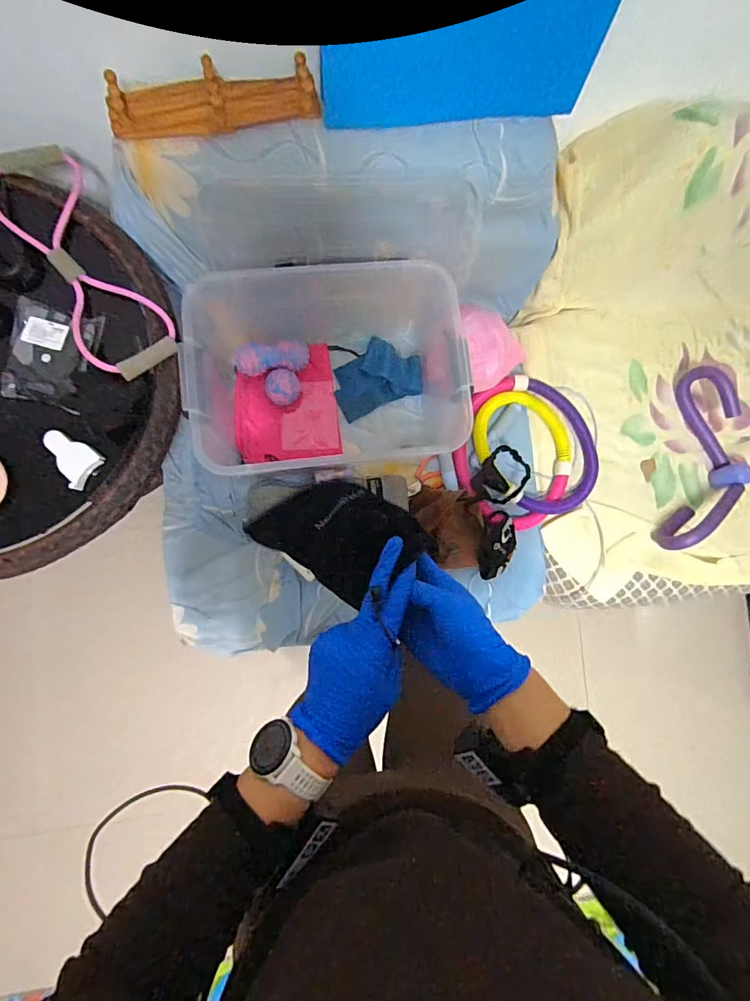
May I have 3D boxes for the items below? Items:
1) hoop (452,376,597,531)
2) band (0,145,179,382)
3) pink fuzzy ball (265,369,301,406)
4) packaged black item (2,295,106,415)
[{"bbox_3d":[0.319,-0.104,0.987,0.308,0.045,0.305,0,86,-5],"label":"hoop"},{"bbox_3d":[-0.454,-0.368,0.713,0.137,0.042,0.395,-30,89,-6],"label":"band"},{"bbox_3d":[-0.186,-0.225,0.934,0.068,0.069,0.067,0,86,-5],"label":"pink fuzzy ball"},{"bbox_3d":[-0.493,-0.221,0.699,0.129,0.017,0.151,12,85,-4],"label":"packaged black item"}]

